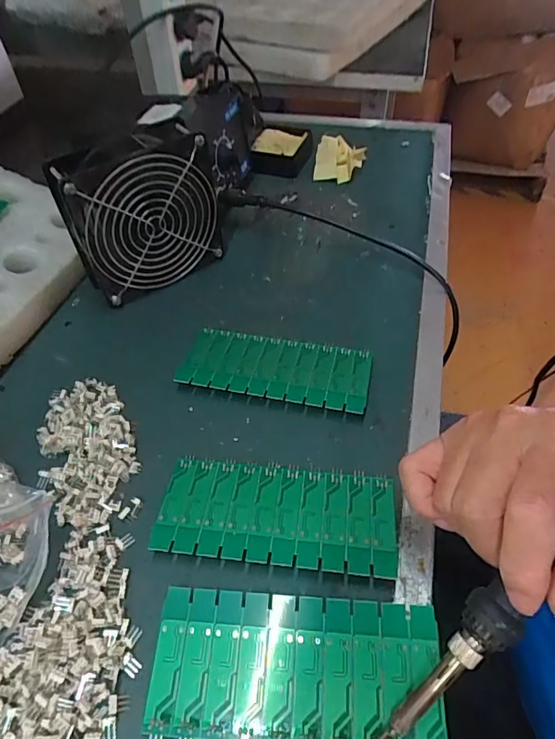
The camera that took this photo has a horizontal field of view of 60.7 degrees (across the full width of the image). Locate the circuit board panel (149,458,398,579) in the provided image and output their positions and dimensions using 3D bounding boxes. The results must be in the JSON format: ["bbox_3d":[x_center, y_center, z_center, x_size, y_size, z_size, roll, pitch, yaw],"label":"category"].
[{"bbox_3d":[-0.001,0.084,0.282,0.138,0.004,0.062,4,50,6],"label":"circuit board panel"}]

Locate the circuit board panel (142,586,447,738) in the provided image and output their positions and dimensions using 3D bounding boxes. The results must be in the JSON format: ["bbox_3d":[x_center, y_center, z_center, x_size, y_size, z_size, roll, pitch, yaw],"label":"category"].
[{"bbox_3d":[0.008,0.145,0.232,0.137,0.013,0.061,1,47,5],"label":"circuit board panel"}]

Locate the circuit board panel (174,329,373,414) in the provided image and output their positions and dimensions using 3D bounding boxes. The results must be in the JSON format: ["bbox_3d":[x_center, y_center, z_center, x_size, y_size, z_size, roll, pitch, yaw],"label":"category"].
[{"bbox_3d":[-0.001,-0.002,0.355,0.137,0.010,0.061,8,50,8],"label":"circuit board panel"}]

